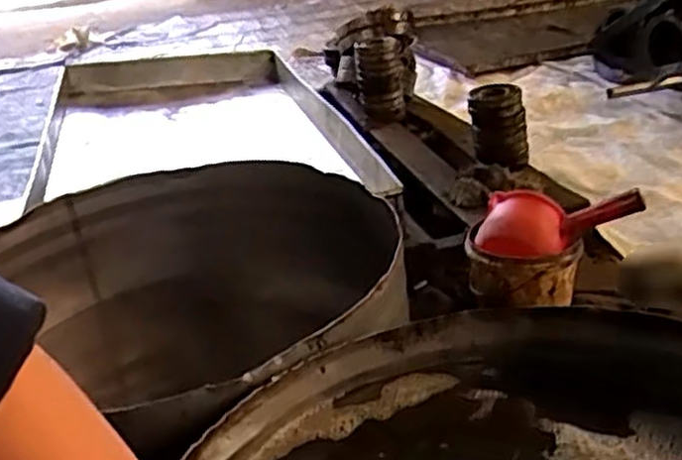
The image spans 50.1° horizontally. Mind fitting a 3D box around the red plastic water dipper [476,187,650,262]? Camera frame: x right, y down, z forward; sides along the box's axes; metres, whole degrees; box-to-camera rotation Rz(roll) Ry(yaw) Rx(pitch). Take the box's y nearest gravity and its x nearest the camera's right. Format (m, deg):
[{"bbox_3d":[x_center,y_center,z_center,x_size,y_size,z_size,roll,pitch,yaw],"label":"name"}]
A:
[{"bbox_3d":[0.332,0.003,1.125,0.242,0.070,0.130,3,65,29],"label":"red plastic water dipper"}]

